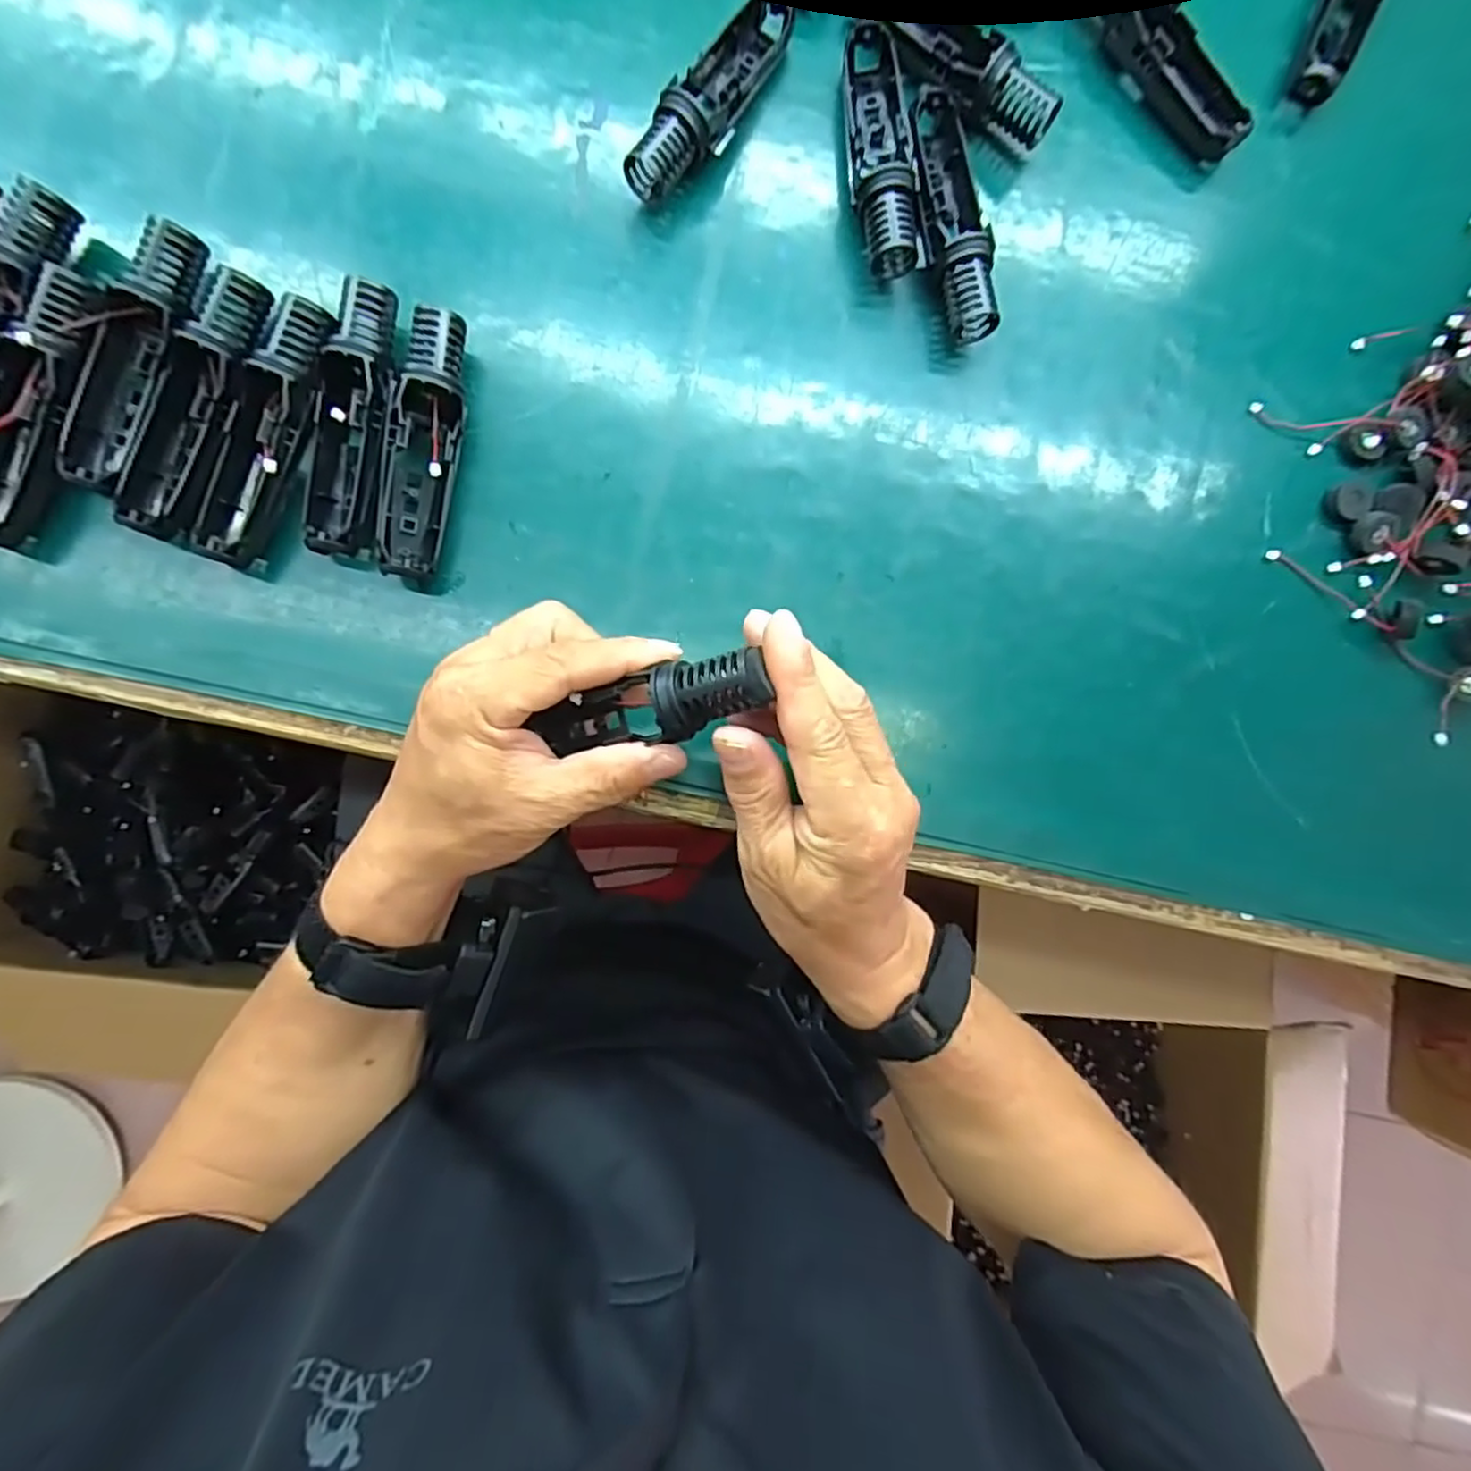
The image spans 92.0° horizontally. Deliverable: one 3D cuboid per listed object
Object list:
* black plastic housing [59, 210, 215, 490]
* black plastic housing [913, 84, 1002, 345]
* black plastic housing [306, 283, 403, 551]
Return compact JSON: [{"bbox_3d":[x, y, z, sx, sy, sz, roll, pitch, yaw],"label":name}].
[{"bbox_3d":[-0.269,-0.169,0.320,0.030,0.032,0.120,23,85,-3],"label":"black plastic housing"},{"bbox_3d":[0.106,-0.258,0.355,0.032,0.028,0.124,-8,87,-5],"label":"black plastic housing"},{"bbox_3d":[-0.176,-0.144,0.329,0.031,0.027,0.121,9,86,-4],"label":"black plastic housing"}]

